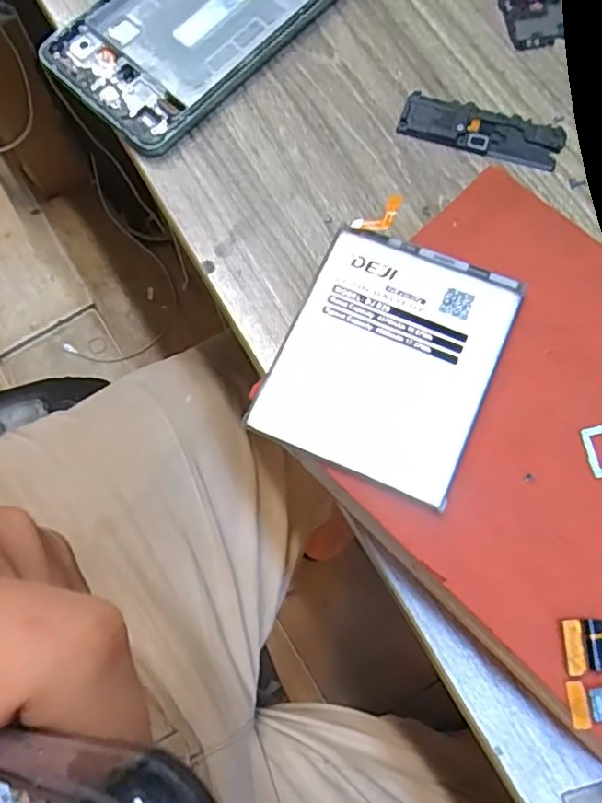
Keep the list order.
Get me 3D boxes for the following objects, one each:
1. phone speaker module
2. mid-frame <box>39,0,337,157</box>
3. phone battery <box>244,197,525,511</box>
[{"bbox_3d":[0.074,-0.110,0.258,0.064,0.004,0.021,17,75,7],"label":"phone speaker module"},{"bbox_3d":[-0.034,-0.176,0.277,0.069,0.010,0.153,43,79,13],"label":"mid-frame"},{"bbox_3d":[0.027,-0.014,0.189,0.060,0.004,0.075,24,76,9],"label":"phone battery"}]

